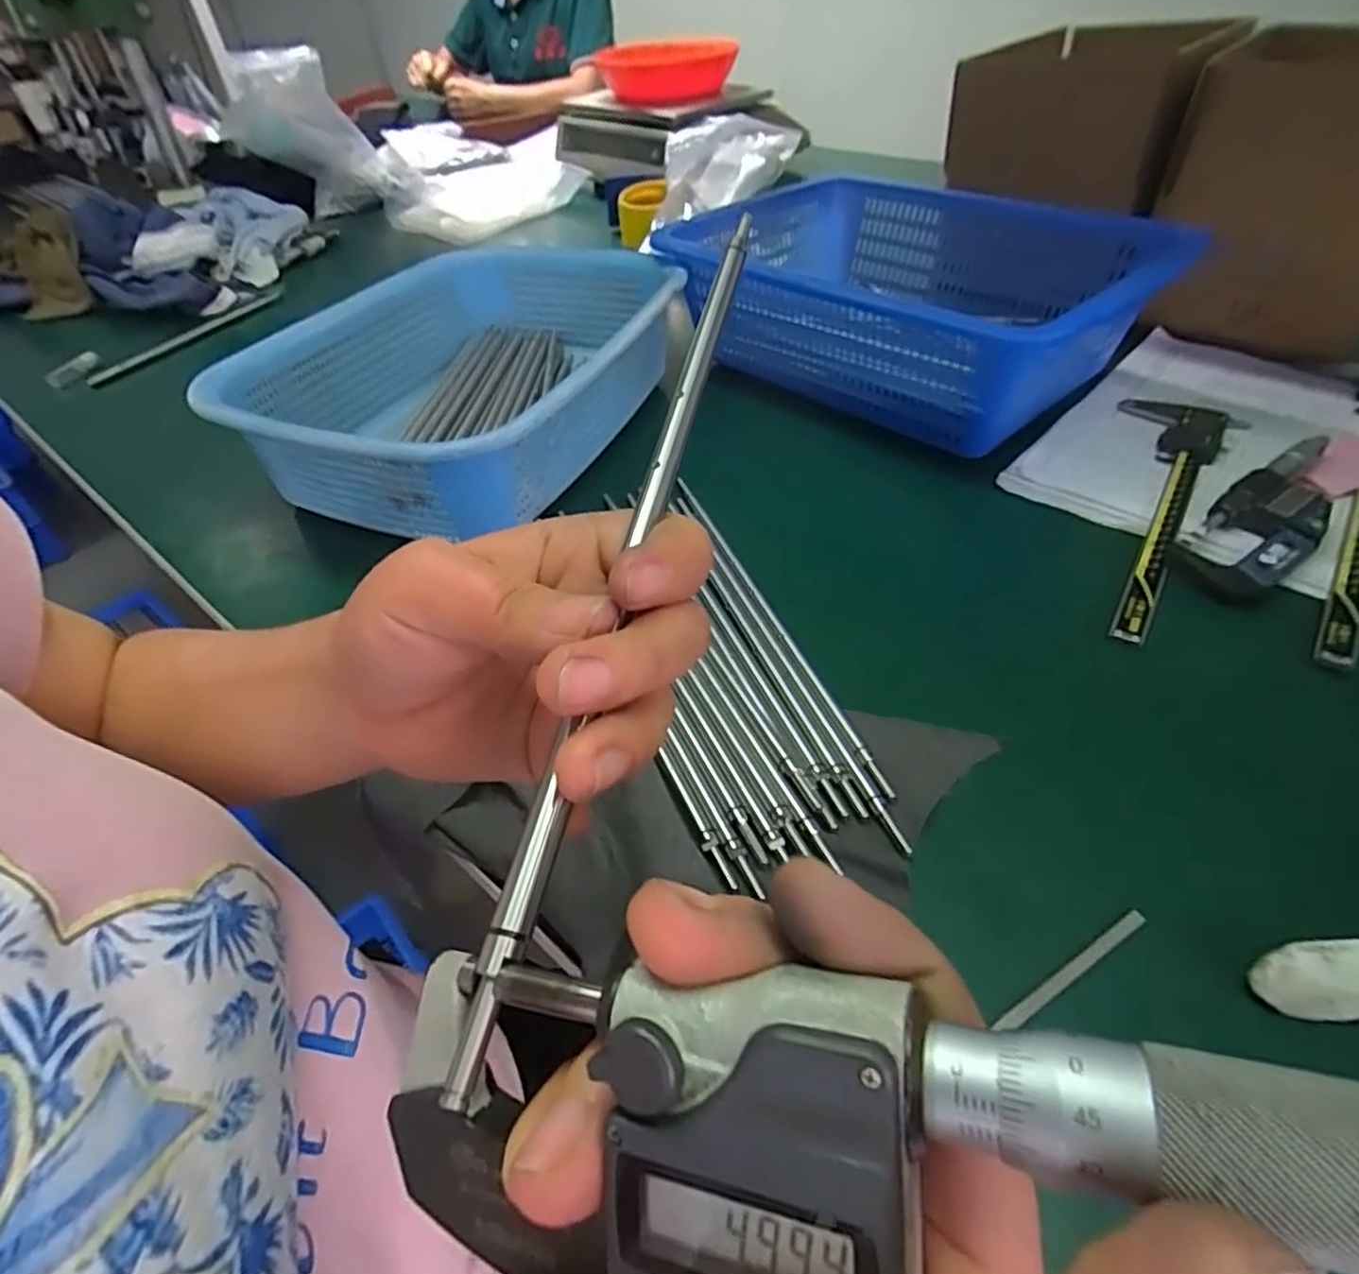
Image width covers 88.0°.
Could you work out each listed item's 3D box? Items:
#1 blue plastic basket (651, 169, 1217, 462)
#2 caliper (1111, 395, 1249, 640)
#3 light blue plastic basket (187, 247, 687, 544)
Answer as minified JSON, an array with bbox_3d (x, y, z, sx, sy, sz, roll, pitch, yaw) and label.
[{"bbox_3d":[0.183,-0.273,0.583,0.349,0.111,0.265,33,55,31],"label":"blue plastic basket"},{"bbox_3d":[0.296,-0.094,0.454,0.077,0.019,0.269,29,53,28],"label":"caliper"},{"bbox_3d":[-0.155,-0.199,0.530,0.244,0.078,0.330,13,47,16],"label":"light blue plastic basket"}]

